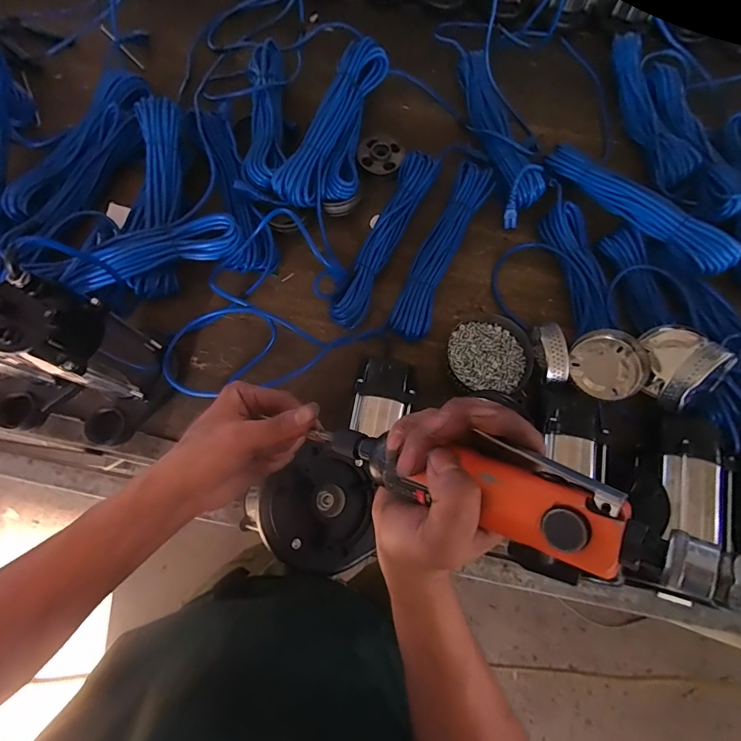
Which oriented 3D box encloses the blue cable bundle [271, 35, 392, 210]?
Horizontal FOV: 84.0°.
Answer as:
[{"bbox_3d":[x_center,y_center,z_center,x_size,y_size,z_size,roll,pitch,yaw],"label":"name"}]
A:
[{"bbox_3d":[-0.045,-0.421,0.718,0.116,0.034,0.344,29,75,-19],"label":"blue cable bundle"}]

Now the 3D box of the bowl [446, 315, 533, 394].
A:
[{"bbox_3d":[0.188,-0.028,0.661,0.129,0.040,0.128,0,74,-1],"label":"bowl"}]

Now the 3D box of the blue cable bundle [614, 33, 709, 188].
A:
[{"bbox_3d":[0.544,-0.502,0.785,0.110,0.041,0.357,-1,74,-1],"label":"blue cable bundle"}]

